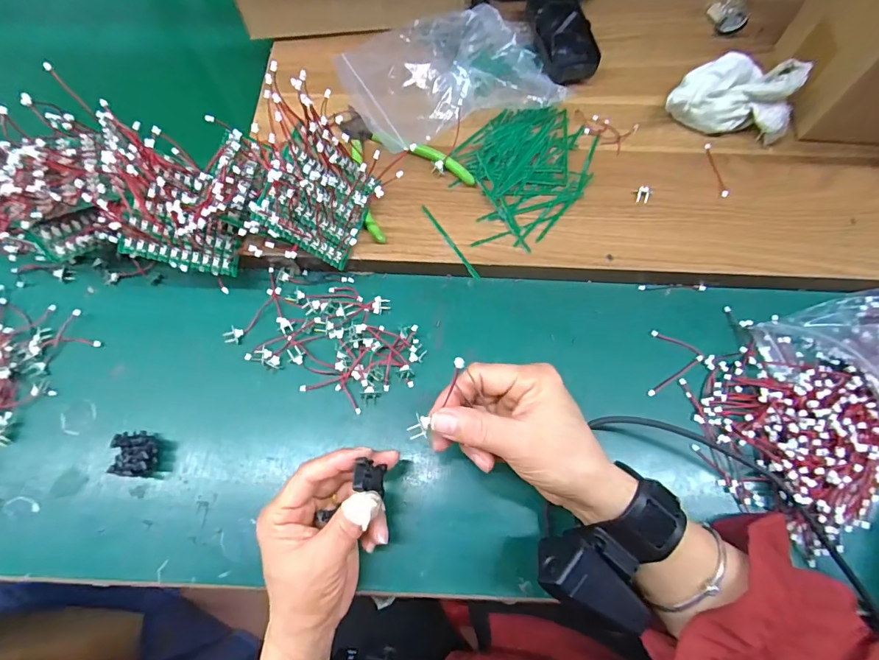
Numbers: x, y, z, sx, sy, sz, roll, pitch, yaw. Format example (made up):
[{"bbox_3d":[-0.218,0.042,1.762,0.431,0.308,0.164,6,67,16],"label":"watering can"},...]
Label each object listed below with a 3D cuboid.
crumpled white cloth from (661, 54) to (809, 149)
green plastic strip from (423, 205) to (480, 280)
[{"bbox_3d":[0.264,-0.220,0.405,0.109,0.055,0.072,12,78,4],"label":"crumpled white cloth"},{"bbox_3d":[0.009,-0.078,0.392,0.008,0.005,0.081,-35,73,-11],"label":"green plastic strip"}]

